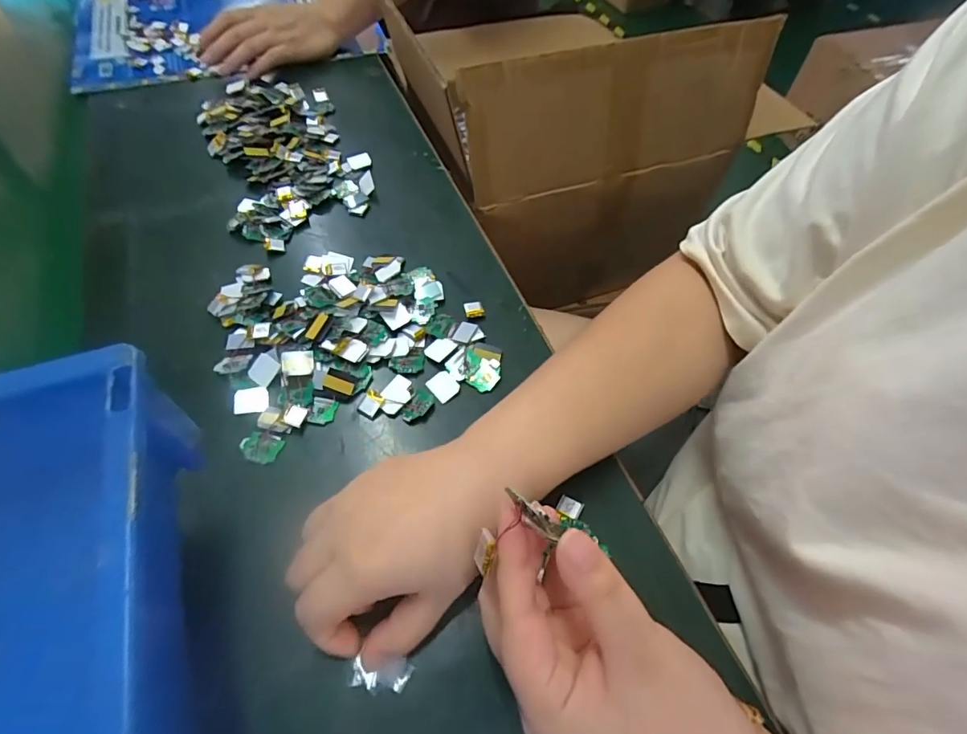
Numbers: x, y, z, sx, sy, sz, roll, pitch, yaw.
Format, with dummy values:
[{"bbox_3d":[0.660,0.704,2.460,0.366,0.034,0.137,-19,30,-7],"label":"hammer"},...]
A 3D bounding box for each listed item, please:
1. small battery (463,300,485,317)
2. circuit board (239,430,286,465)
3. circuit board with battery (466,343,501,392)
[{"bbox_3d":[-0.007,-0.047,0.395,0.015,0.004,0.016,-8,57,-9],"label":"small battery"},{"bbox_3d":[-0.147,0.052,0.320,0.026,0.004,0.019,14,57,6],"label":"circuit board"},{"bbox_3d":[0.000,-0.001,0.364,0.025,0.007,0.038,3,56,-1],"label":"circuit board with battery"}]

